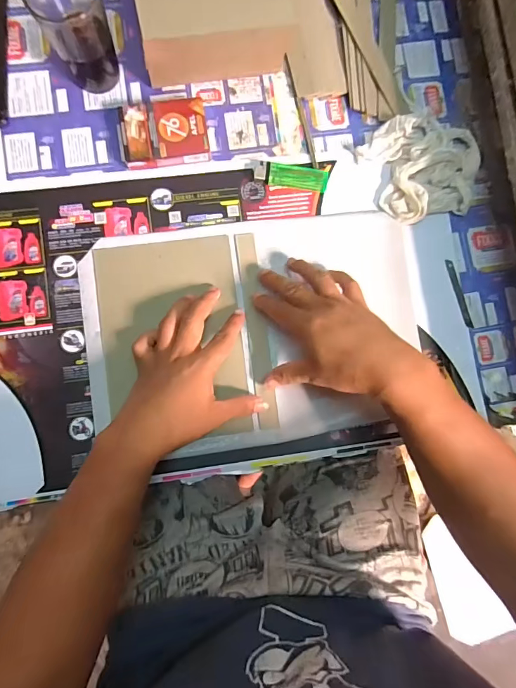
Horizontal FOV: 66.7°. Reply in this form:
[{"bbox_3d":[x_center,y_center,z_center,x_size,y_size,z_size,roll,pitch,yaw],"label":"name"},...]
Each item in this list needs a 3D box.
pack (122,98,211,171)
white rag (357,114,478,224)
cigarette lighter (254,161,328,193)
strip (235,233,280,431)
[{"bbox_3d":[-0.098,-0.224,0.419,0.086,0.022,0.066,-8,86,-5],"label":"pack"},{"bbox_3d":[0.187,-0.198,0.434,0.122,0.028,0.118,-25,88,-6],"label":"white rag"},{"bbox_3d":[0.037,-0.185,0.430,0.079,0.012,0.027,4,85,-4],"label":"cigarette lighter"},{"bbox_3d":[0.000,-0.015,0.418,0.023,0.006,0.207,-8,86,-3],"label":"strip"}]

